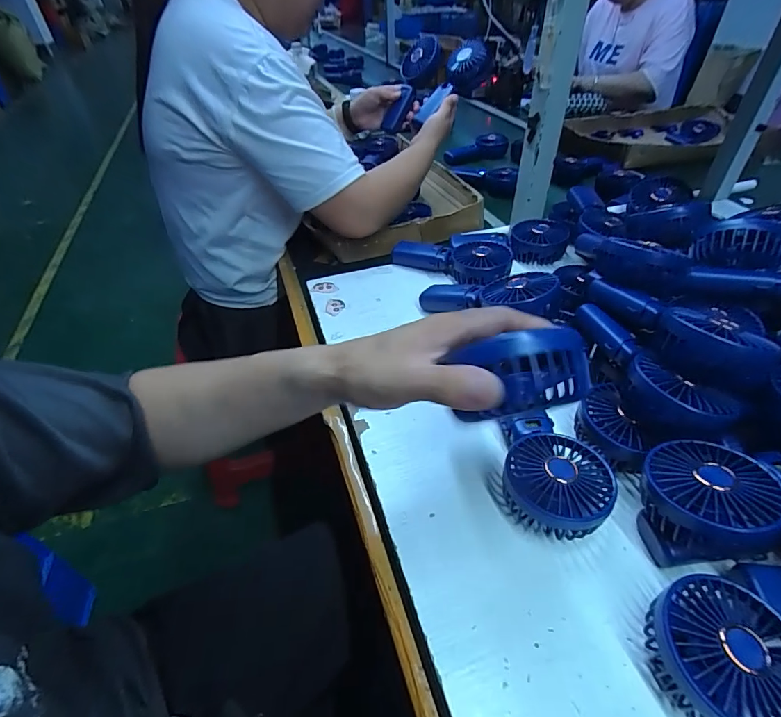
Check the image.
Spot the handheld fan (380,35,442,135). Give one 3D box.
[{"bbox_3d":[0.045,-0.528,0.826,0.077,0.171,0.059,23,3,21],"label":"handheld fan"}]

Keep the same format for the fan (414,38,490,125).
[{"bbox_3d":[0.112,-0.499,0.774,0.169,0.062,0.071,-40,46,13],"label":"fan"}]

